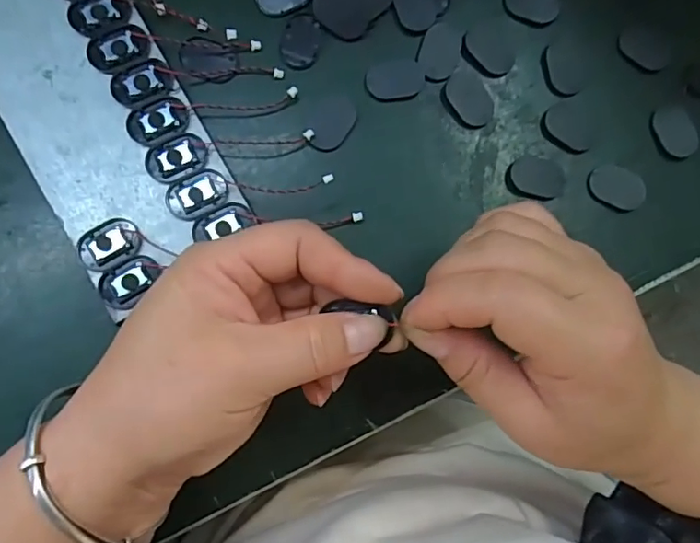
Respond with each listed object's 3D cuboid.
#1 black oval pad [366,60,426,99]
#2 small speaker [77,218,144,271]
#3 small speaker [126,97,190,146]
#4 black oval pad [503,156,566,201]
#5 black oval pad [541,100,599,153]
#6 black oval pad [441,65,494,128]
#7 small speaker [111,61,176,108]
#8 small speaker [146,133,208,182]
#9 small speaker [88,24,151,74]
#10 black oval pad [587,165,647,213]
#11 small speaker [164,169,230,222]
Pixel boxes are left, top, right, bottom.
[{"bbox_3d":[0.023,-0.096,0.274,0.029,0.004,0.019,-11,89,-6],"label":"black oval pad"},{"bbox_3d":[-0.110,-0.013,0.252,0.028,0.005,0.019,-30,91,-6],"label":"small speaker"},{"bbox_3d":[-0.090,-0.071,0.257,0.028,0.004,0.018,-27,90,-6],"label":"small speaker"},{"bbox_3d":[0.093,-0.048,0.275,0.032,0.004,0.022,1,87,-5],"label":"black oval pad"},{"bbox_3d":[0.113,-0.075,0.280,0.028,0.004,0.026,33,85,-3],"label":"black oval pad"},{"bbox_3d":[0.060,-0.087,0.273,0.023,0.004,0.029,-44,92,-6],"label":"black oval pad"},{"bbox_3d":[-0.097,-0.089,0.258,0.029,0.004,0.018,-25,90,-6],"label":"small speaker"},{"bbox_3d":[-0.081,-0.054,0.257,0.029,0.004,0.018,-26,90,-6],"label":"small speaker"},{"bbox_3d":[-0.109,-0.106,0.258,0.029,0.004,0.019,-31,91,-6],"label":"small speaker"},{"bbox_3d":[0.136,-0.043,0.279,0.030,0.004,0.022,28,85,-4],"label":"black oval pad"},{"bbox_3d":[-0.072,-0.037,0.256,0.029,0.004,0.018,-28,90,-6],"label":"small speaker"}]

